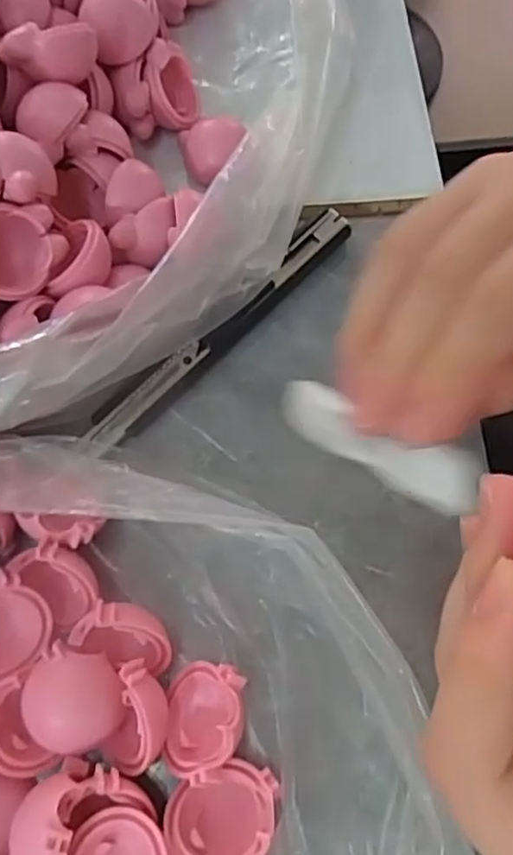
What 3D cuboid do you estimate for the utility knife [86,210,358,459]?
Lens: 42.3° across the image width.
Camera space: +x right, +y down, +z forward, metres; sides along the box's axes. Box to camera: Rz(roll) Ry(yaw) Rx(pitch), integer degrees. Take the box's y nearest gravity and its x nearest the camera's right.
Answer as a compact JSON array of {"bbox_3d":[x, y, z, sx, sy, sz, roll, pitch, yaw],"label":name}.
[{"bbox_3d":[-0.013,-0.037,0.244,0.013,0.009,0.130,42,73,17],"label":"utility knife"}]

